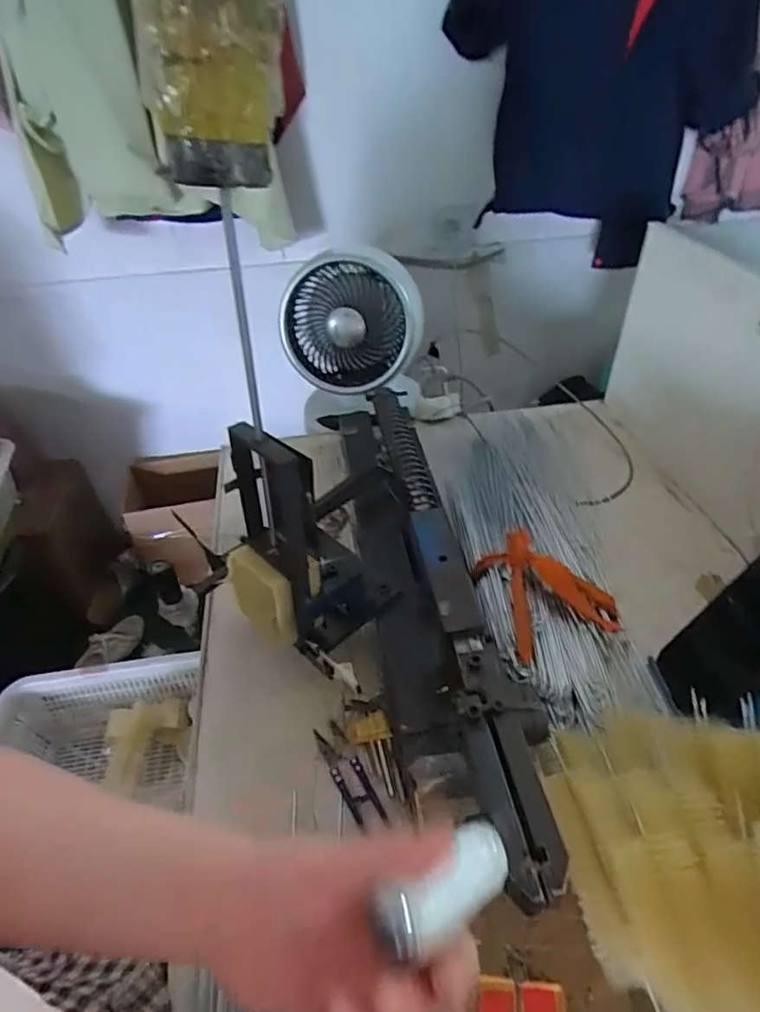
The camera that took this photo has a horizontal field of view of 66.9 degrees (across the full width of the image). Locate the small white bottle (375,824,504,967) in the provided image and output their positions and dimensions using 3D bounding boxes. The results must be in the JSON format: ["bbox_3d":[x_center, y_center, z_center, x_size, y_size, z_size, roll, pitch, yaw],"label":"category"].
[{"bbox_3d":[0.033,0.164,0.251,0.026,0.019,0.092,33,10,34],"label":"small white bottle"}]

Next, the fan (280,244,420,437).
[{"bbox_3d":[-0.043,-0.275,0.941,0.215,0.258,0.141,0,41,3],"label":"fan"}]

